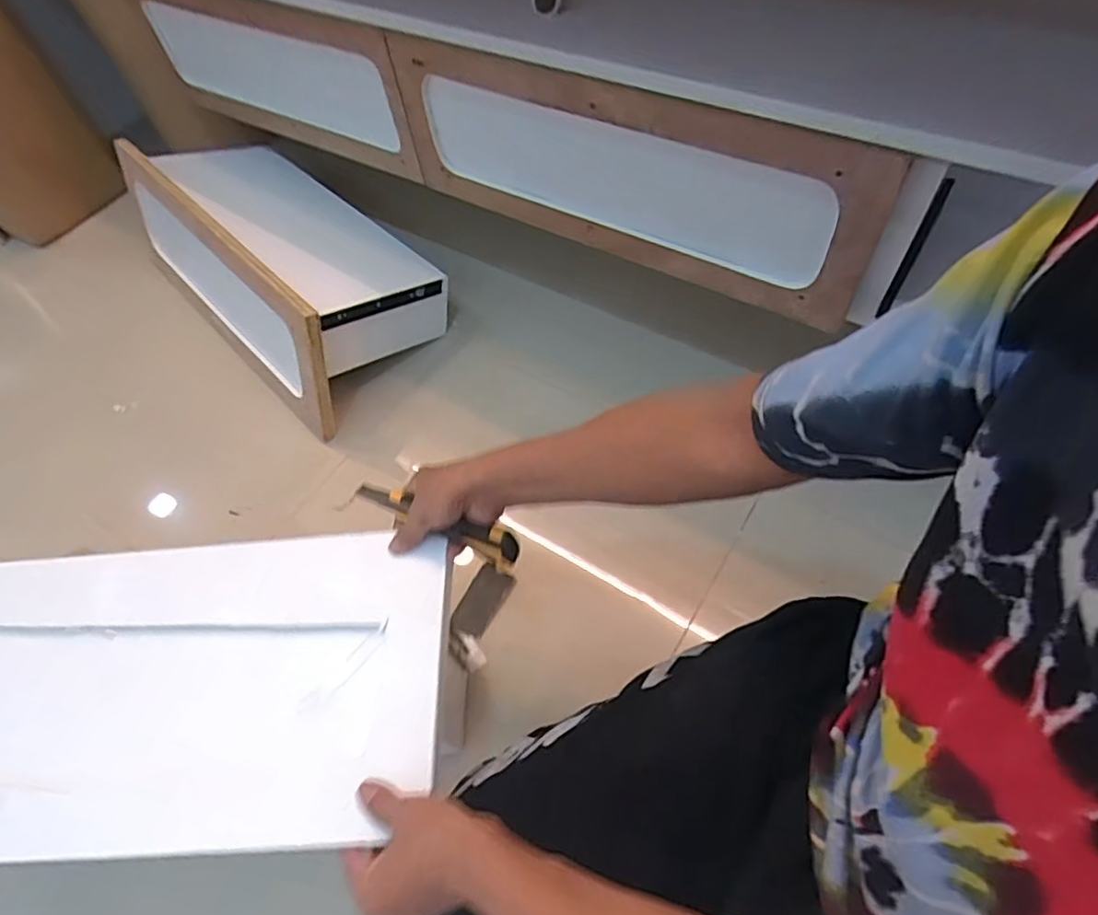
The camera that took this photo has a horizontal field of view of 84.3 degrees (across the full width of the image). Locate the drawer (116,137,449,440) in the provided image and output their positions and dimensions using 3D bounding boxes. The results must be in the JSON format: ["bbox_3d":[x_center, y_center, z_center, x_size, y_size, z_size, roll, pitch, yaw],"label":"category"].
[{"bbox_3d":[-0.488,-0.360,1.123,0.651,0.241,0.290,40,50,22],"label":"drawer"}]

